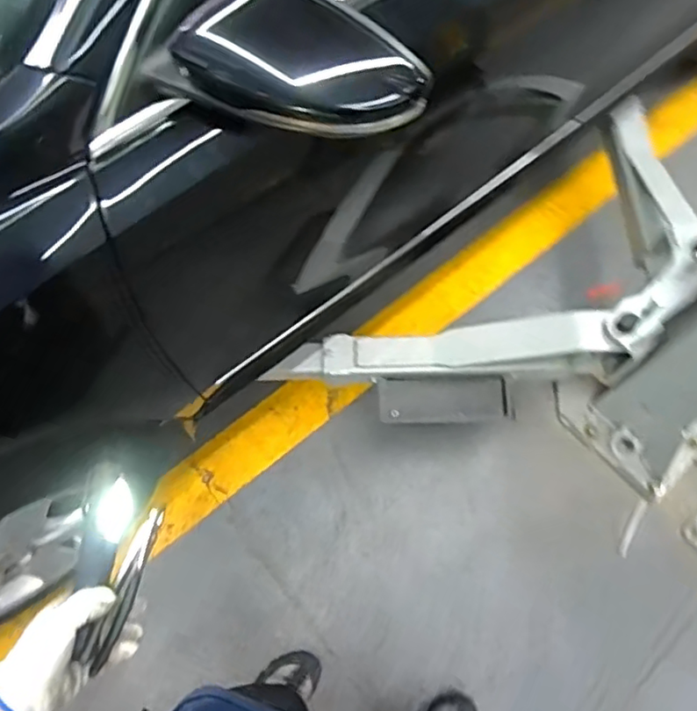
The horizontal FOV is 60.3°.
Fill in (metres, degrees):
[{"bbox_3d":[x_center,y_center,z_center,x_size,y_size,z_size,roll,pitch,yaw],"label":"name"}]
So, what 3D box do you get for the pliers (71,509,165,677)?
[{"bbox_3d":[-0.242,0.246,0.659,0.023,0.041,0.178,12,43,2],"label":"pliers"}]

